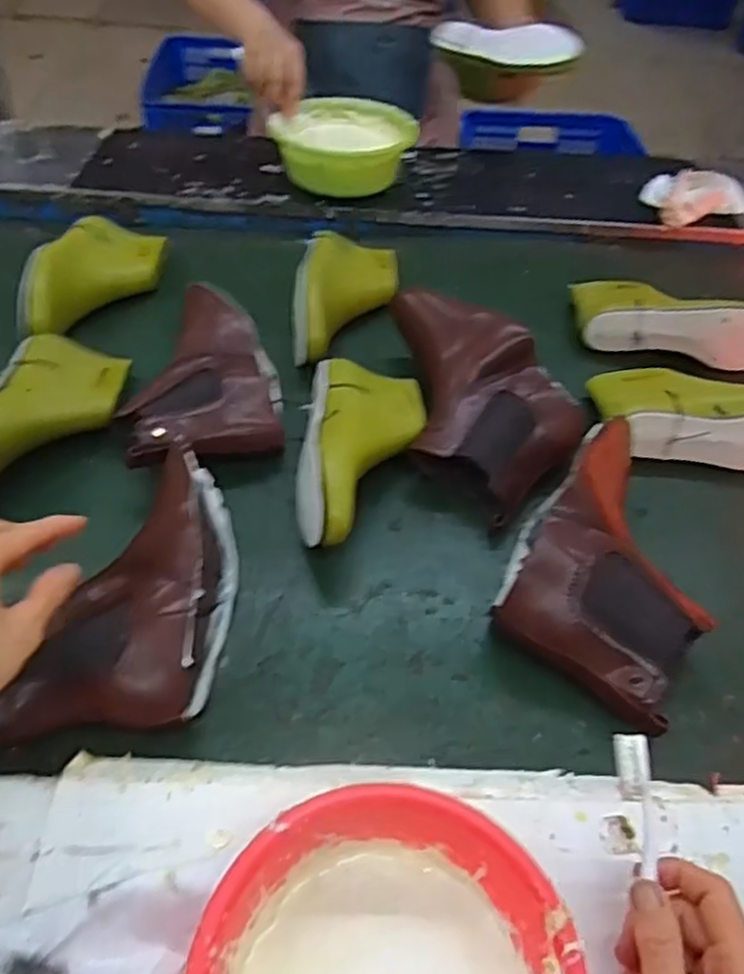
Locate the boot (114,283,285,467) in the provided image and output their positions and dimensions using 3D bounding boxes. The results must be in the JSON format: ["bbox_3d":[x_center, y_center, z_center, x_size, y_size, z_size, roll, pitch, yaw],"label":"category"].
[{"bbox_3d":[-0.167,-0.106,0.721,0.148,0.063,0.247,-3,50,-7],"label":"boot"}]

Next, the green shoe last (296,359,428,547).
[{"bbox_3d":[-0.010,-0.033,0.668,0.107,0.073,0.223,6,49,0],"label":"green shoe last"}]

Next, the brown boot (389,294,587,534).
[{"bbox_3d":[0.114,-0.090,0.713,0.154,0.094,0.262,-1,50,-6],"label":"brown boot"}]

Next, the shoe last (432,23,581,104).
[{"bbox_3d":[0.179,-0.609,1.036,0.089,0.101,0.277,-17,34,-20],"label":"shoe last"}]

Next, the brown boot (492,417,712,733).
[{"bbox_3d":[0.209,0.056,0.592,0.148,0.102,0.234,28,53,18],"label":"brown boot"}]

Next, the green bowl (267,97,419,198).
[{"bbox_3d":[-0.047,-0.477,1.021,0.189,0.089,0.200,3,47,-3],"label":"green bowl"}]

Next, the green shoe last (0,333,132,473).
[{"bbox_3d":[-0.306,-0.067,0.661,0.094,0.057,0.226,8,49,3],"label":"green shoe last"}]

